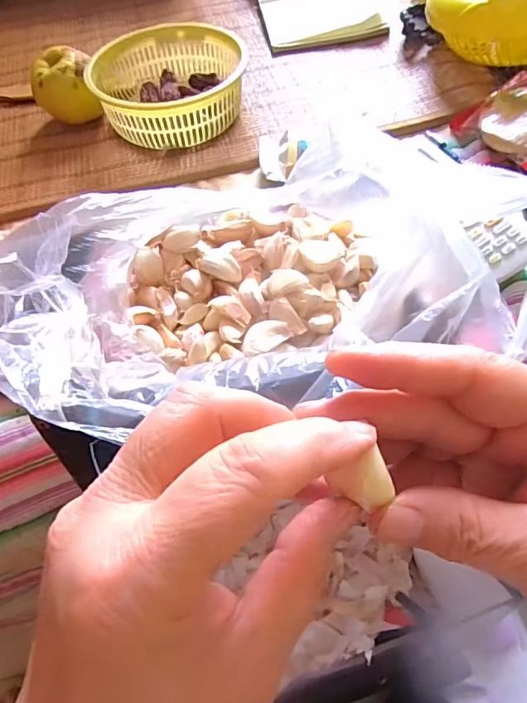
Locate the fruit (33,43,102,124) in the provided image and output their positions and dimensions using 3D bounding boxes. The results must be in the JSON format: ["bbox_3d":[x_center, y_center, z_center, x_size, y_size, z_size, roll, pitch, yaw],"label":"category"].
[{"bbox_3d":[-0.195,-0.256,0.490,0.057,0.067,0.052,-17,58,-7],"label":"fruit"}]

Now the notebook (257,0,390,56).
[{"bbox_3d":[0.065,-0.447,0.620,0.142,0.014,0.216,-8,57,-1],"label":"notebook"}]

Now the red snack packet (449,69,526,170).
[{"bbox_3d":[0.232,-0.207,0.437,0.081,0.022,0.095,-36,45,5],"label":"red snack packet"}]

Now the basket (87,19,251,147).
[{"bbox_3d":[-0.097,-0.270,0.496,0.140,0.058,0.129,-2,57,3],"label":"basket"}]

